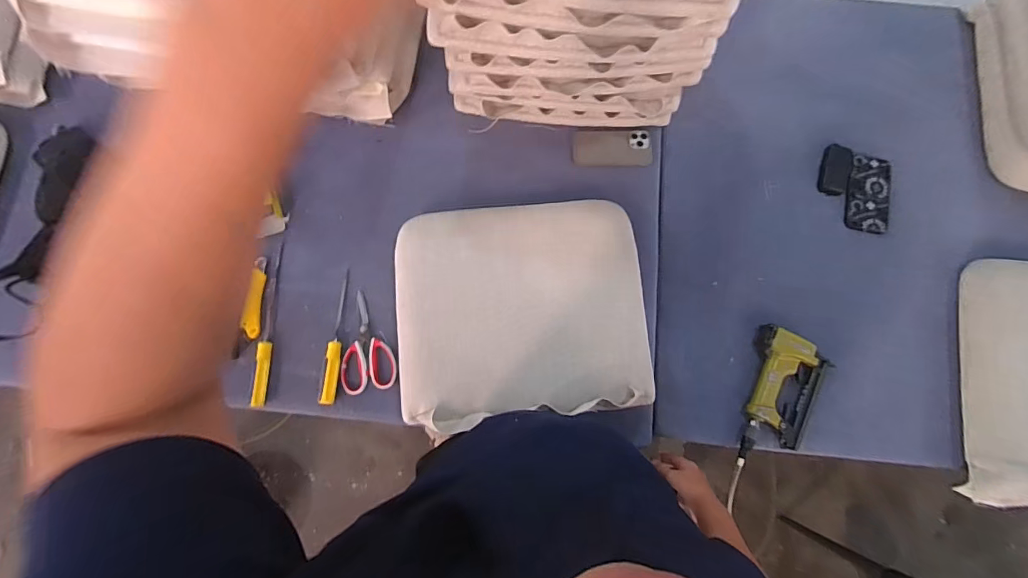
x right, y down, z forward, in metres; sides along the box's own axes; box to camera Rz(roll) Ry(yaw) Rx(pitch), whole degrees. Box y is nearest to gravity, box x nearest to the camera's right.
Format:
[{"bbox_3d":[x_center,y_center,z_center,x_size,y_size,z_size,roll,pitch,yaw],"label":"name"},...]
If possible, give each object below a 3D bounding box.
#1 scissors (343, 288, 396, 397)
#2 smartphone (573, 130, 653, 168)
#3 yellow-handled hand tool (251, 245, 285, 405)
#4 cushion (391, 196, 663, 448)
[{"bbox_3d":[-0.283,0.102,0.862,0.096,0.020,0.183,-10,79,-4],"label":"scissors"},{"bbox_3d":[0.208,-0.296,0.946,0.162,0.010,0.077,-2,86,1],"label":"smartphone"},{"bbox_3d":[-0.474,0.066,0.869,0.026,0.028,0.309,-1,79,-2],"label":"yellow-handled hand tool"},{"bbox_3d":[0.014,0.033,0.808,0.437,0.094,0.382,-4,79,-3],"label":"cushion"}]

